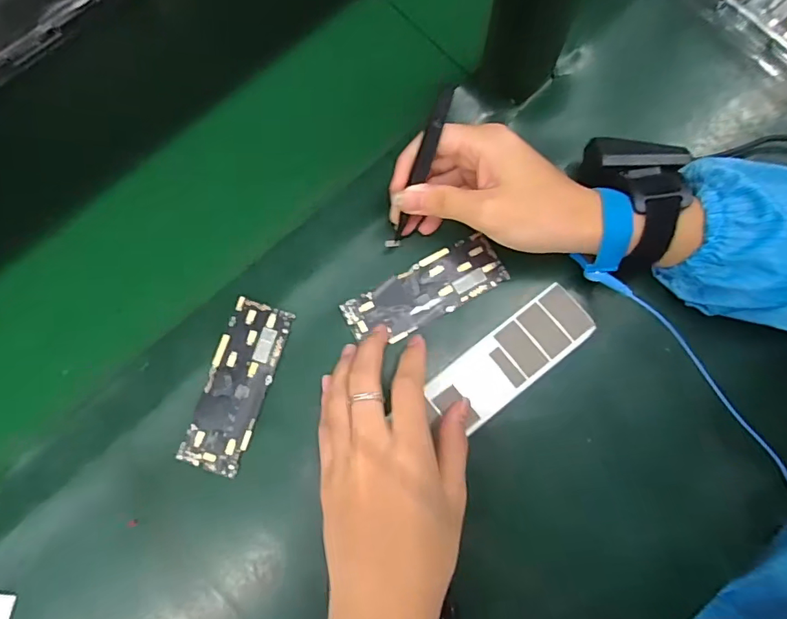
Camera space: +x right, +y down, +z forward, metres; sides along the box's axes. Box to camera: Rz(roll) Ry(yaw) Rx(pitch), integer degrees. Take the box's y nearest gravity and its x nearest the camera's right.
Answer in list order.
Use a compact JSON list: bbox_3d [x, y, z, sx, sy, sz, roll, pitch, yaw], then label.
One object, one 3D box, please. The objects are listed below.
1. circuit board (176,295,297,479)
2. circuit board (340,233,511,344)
[{"bbox_3d":[-0.115,0.055,0.365,0.045,0.006,0.123,17,82,2],"label":"circuit board"},{"bbox_3d":[0.024,-0.014,0.378,0.124,0.004,0.045,-25,82,-4],"label":"circuit board"}]

